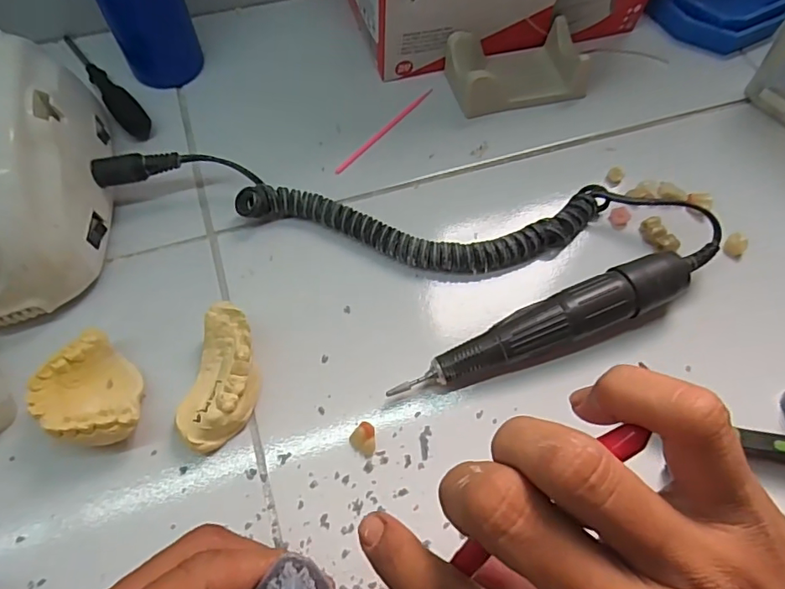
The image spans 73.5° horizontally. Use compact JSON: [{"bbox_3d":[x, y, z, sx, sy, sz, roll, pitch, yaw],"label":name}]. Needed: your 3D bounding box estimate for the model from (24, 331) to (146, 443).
[{"bbox_3d":[-0.148,0.049,0.255,0.043,0.024,0.055,-27,69,-13],"label":"model"}]

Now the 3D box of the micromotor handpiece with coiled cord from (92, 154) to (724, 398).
[{"bbox_3d":[0.006,-0.014,0.290,0.336,0.032,0.128,6,65,1],"label":"micromotor handpiece with coiled cord"}]

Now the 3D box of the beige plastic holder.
[{"bbox_3d":[0.083,-0.152,0.354,0.091,0.034,0.046,-11,66,-7],"label":"beige plastic holder"}]

